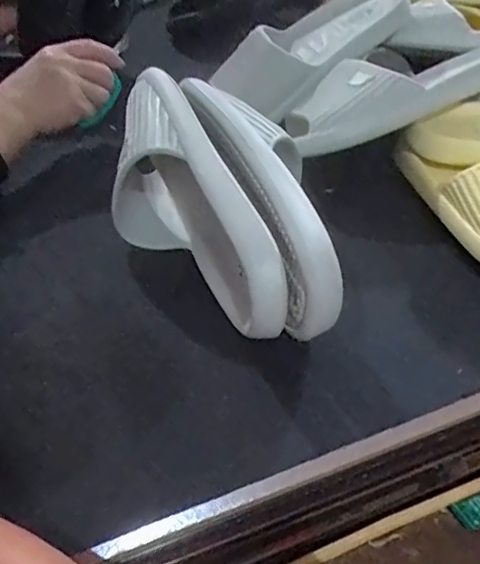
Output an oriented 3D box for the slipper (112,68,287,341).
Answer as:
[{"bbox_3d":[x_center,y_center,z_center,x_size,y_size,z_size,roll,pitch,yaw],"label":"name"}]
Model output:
[{"bbox_3d":[-0.051,-0.059,0.436,0.073,0.107,0.247,-18,45,-16],"label":"slipper"}]

